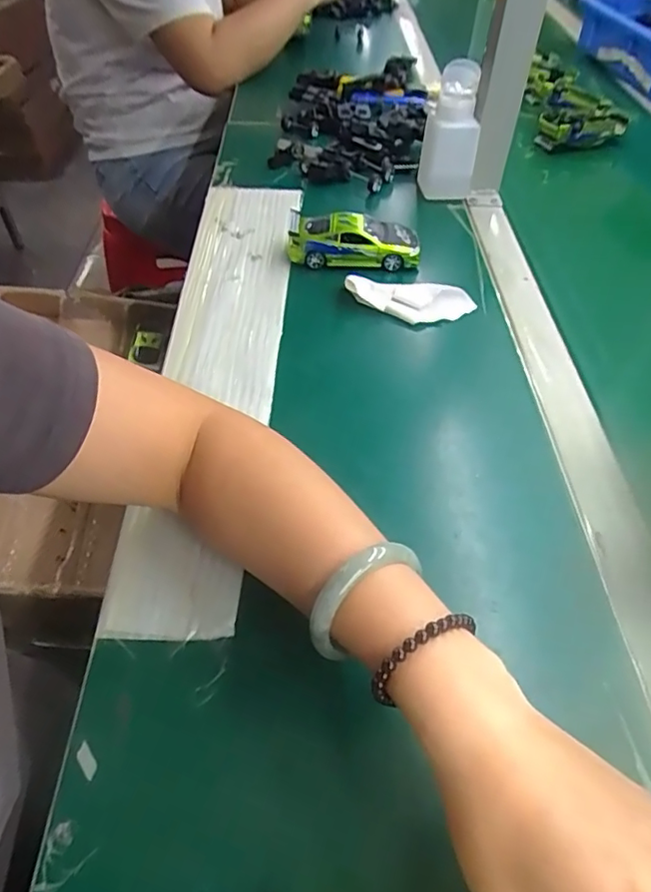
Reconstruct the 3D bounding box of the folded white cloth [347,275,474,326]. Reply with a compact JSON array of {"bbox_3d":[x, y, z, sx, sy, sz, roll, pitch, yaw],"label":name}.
[{"bbox_3d":[0.076,-0.132,0.519,0.114,0.027,0.037,7,50,4],"label":"folded white cloth"}]

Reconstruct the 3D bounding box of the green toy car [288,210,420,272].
[{"bbox_3d":[0.028,-0.203,0.567,0.129,0.046,0.055,4,50,2],"label":"green toy car"}]

